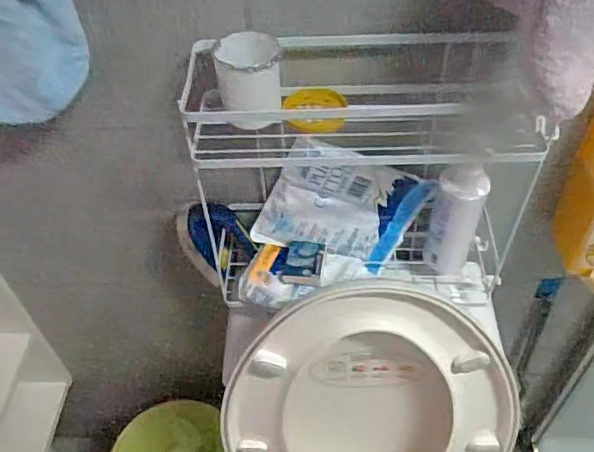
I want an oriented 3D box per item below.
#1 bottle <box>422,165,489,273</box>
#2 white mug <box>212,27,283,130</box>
[{"bbox_3d":[0.199,-0.007,0.724,0.060,0.189,0.059,14,50,15],"label":"bottle"},{"bbox_3d":[-0.044,-0.143,0.569,0.063,0.078,0.058,2,48,4],"label":"white mug"}]

